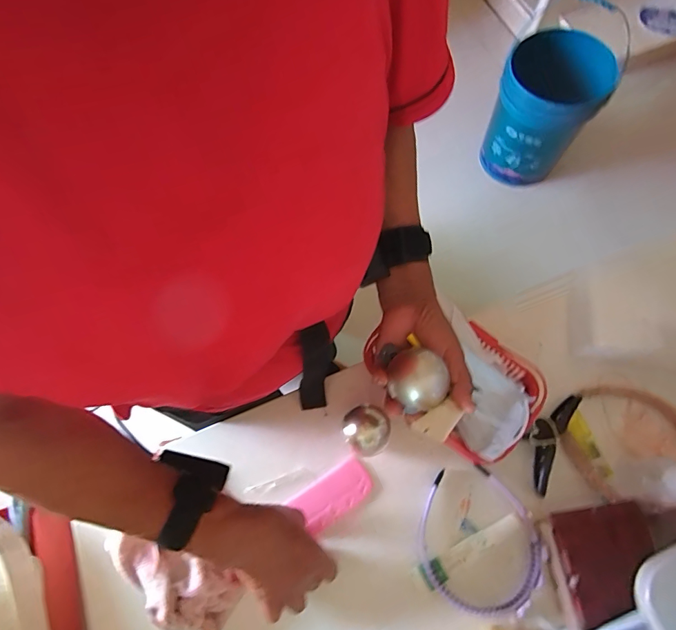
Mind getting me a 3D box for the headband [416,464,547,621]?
[{"bbox_3d":[0.153,0.248,0.453,0.129,0.012,0.148,-12,71,-2],"label":"headband"}]

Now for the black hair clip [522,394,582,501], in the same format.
[{"bbox_3d":[0.238,0.141,0.480,0.041,0.033,0.118,26,74,11],"label":"black hair clip"}]

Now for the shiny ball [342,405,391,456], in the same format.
[{"bbox_3d":[0.033,0.134,0.480,0.050,0.056,0.054,-22,71,-5],"label":"shiny ball"}]

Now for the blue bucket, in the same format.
[{"bbox_3d":[0.644,-0.642,1.317,0.271,0.398,0.323,29,75,12],"label":"blue bucket"}]

